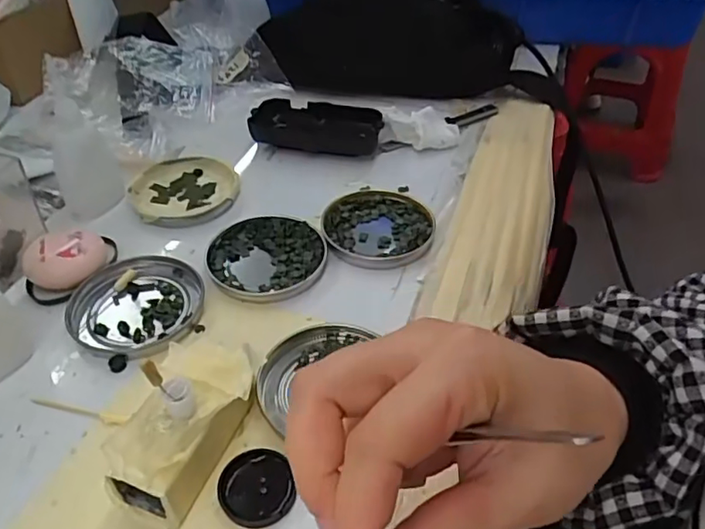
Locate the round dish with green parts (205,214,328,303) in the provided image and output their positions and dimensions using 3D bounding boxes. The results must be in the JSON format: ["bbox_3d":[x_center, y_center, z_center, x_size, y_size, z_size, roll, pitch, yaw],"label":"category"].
[{"bbox_3d":[-0.057,-0.006,0.392,0.077,0.009,0.076,0,43,0],"label":"round dish with green parts"}]

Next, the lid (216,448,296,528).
[{"bbox_3d":[-0.045,0.104,0.274,0.034,0.005,0.035,0,43,0],"label":"lid"}]

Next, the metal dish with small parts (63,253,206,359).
[{"bbox_3d":[-0.133,0.024,0.359,0.075,0.008,0.079,0,43,0],"label":"metal dish with small parts"}]

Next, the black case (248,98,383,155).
[{"bbox_3d":[-0.032,-0.119,0.503,0.110,0.023,0.046,6,43,6],"label":"black case"}]

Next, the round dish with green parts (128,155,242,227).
[{"bbox_3d":[-0.129,-0.057,0.450,0.078,0.014,0.074,0,43,0],"label":"round dish with green parts"}]

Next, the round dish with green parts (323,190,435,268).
[{"bbox_3d":[0.019,-0.032,0.421,0.076,0.010,0.089,6,43,6],"label":"round dish with green parts"}]

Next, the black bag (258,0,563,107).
[{"bbox_3d":[0.063,-0.227,0.558,0.261,0.090,0.108,13,44,13],"label":"black bag"}]

